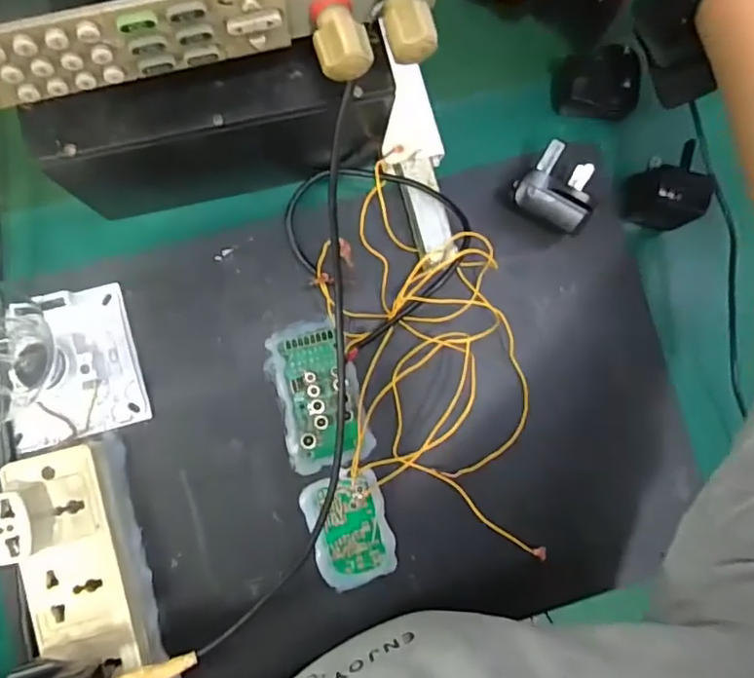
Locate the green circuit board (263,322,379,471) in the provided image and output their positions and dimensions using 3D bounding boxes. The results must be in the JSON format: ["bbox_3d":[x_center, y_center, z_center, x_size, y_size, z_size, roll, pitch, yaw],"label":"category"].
[{"bbox_3d":[-0.037,0.035,0.371,0.053,0.019,0.092,-16,85,-5],"label":"green circuit board"}]

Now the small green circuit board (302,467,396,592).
[{"bbox_3d":[-0.017,0.120,0.372,0.049,0.005,0.067,-16,85,-5],"label":"small green circuit board"}]

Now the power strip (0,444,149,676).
[{"bbox_3d":[-0.168,0.148,0.344,0.051,0.034,0.166,-14,85,-5],"label":"power strip"}]

